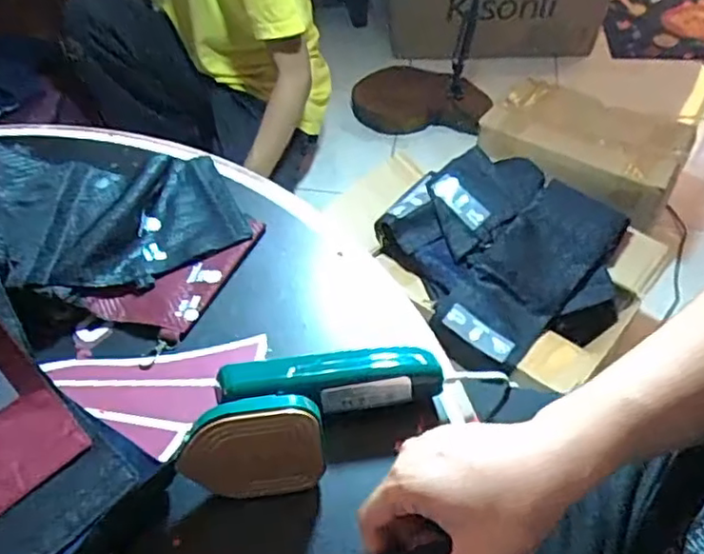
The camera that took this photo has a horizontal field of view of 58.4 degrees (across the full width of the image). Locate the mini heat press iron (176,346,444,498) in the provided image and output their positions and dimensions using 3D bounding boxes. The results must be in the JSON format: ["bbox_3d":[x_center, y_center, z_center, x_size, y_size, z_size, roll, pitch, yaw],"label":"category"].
[{"bbox_3d":[-0.024,0.091,0.445,0.181,0.075,0.085,-8,51,-5],"label":"mini heat press iron"}]

